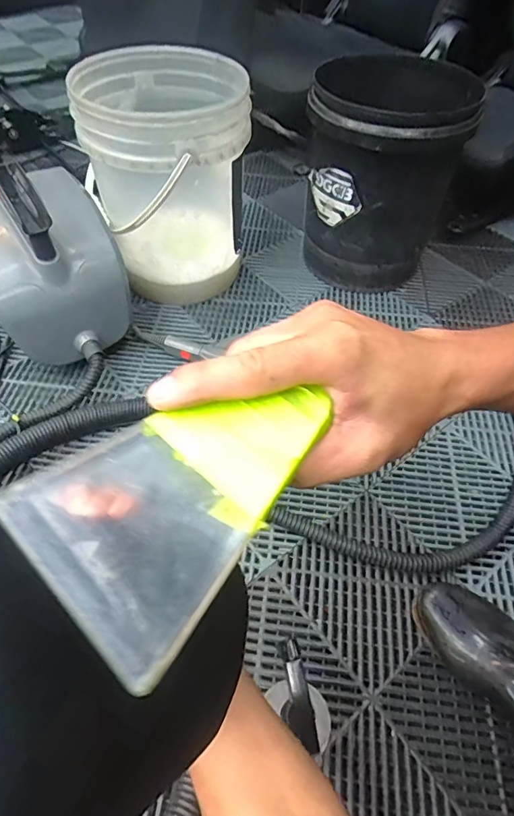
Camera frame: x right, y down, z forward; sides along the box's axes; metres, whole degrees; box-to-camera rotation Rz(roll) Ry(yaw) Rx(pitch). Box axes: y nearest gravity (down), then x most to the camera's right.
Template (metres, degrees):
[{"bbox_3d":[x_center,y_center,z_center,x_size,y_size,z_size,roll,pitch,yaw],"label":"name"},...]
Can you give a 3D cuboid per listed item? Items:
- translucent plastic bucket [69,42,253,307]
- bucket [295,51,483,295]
[{"bbox_3d":[-0.167,-0.434,0.906,0.271,0.366,0.304,-5,54,-7],"label":"translucent plastic bucket"},{"bbox_3d":[0.258,-0.477,0.960,0.272,0.360,0.344,25,55,15],"label":"bucket"}]

